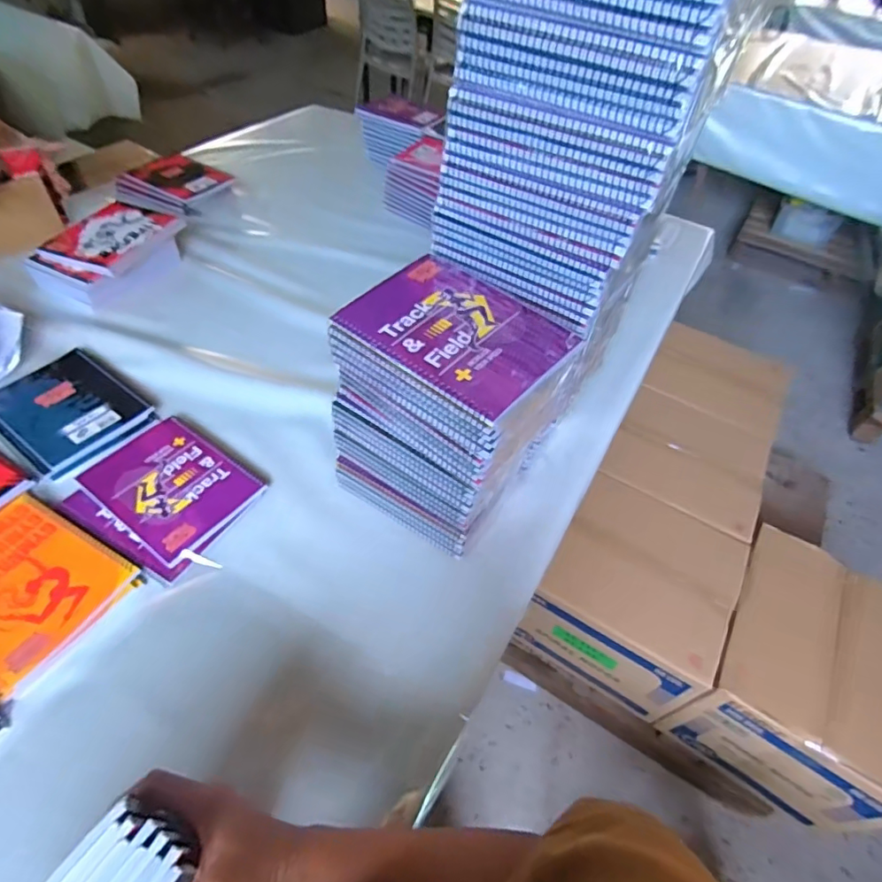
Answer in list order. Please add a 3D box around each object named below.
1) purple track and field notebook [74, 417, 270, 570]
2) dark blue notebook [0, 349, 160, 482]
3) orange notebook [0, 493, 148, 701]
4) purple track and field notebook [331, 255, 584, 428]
[{"bbox_3d":[-0.347,0.054,0.664,0.199,0.011,0.148,31,53,19],"label":"purple track and field notebook"},{"bbox_3d":[-0.535,-0.050,0.728,0.228,0.015,0.156,32,54,20],"label":"dark blue notebook"},{"bbox_3d":[-0.461,0.158,0.562,0.201,0.015,0.155,27,52,16],"label":"orange notebook"},{"bbox_3d":[0.022,-0.111,0.493,0.190,0.016,0.161,35,55,22],"label":"purple track and field notebook"}]

